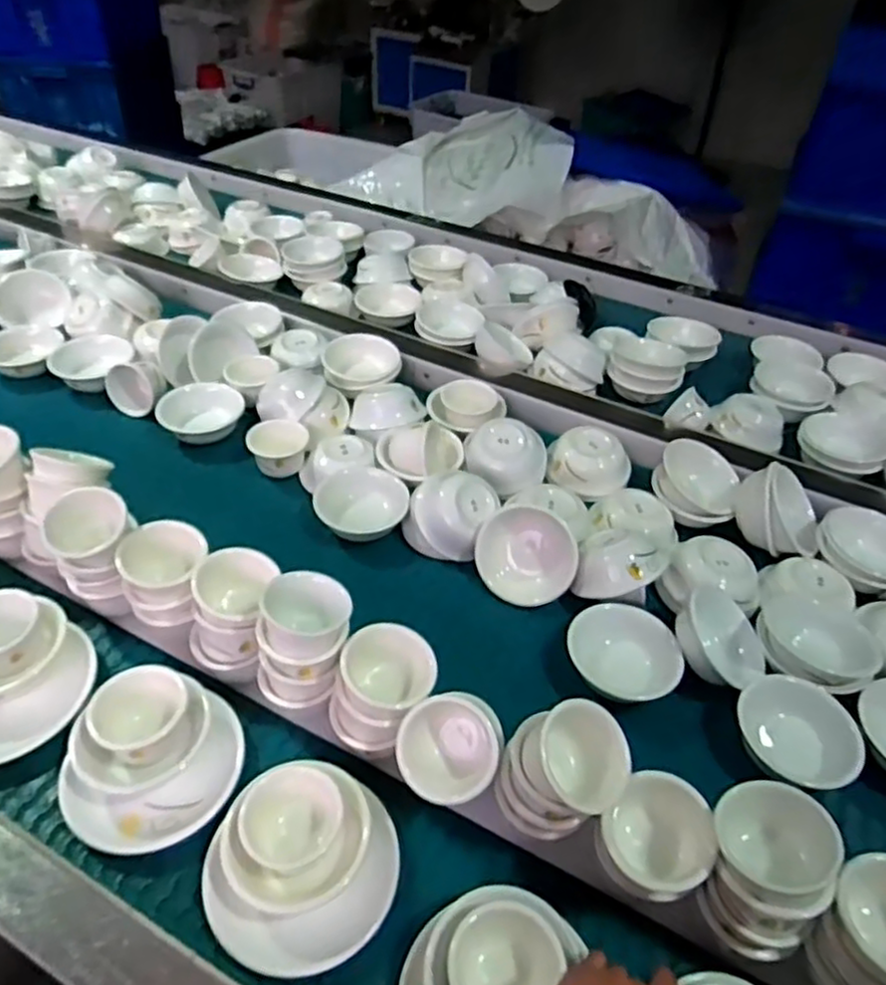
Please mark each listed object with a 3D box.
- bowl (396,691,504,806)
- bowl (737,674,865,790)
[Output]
[{"bbox_3d":[0.008,0.208,0.561,0.082,0.050,0.082,-5,65,11],"label":"bowl"},{"bbox_3d":[0.334,0.220,0.651,0.114,0.044,0.105,7,47,5],"label":"bowl"}]

